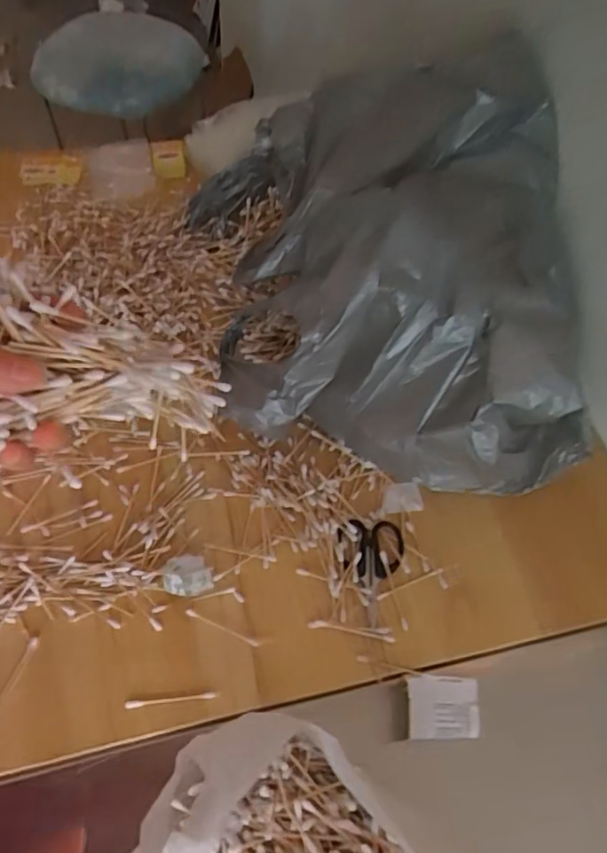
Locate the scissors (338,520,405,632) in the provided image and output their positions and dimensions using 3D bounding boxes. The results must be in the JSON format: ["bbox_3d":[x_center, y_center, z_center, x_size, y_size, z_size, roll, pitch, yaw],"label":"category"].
[{"bbox_3d":[0.064,0.133,0.545,0.061,0.009,0.096,2,61,-3],"label":"scissors"}]

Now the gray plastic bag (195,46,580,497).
[{"bbox_3d":[0.079,-0.161,0.598,0.363,0.214,0.418,-2,61,-5],"label":"gray plastic bag"}]

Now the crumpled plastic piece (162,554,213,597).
[{"bbox_3d":[-0.105,0.134,0.531,0.043,0.010,0.036,0,61,-4],"label":"crumpled plastic piece"}]

